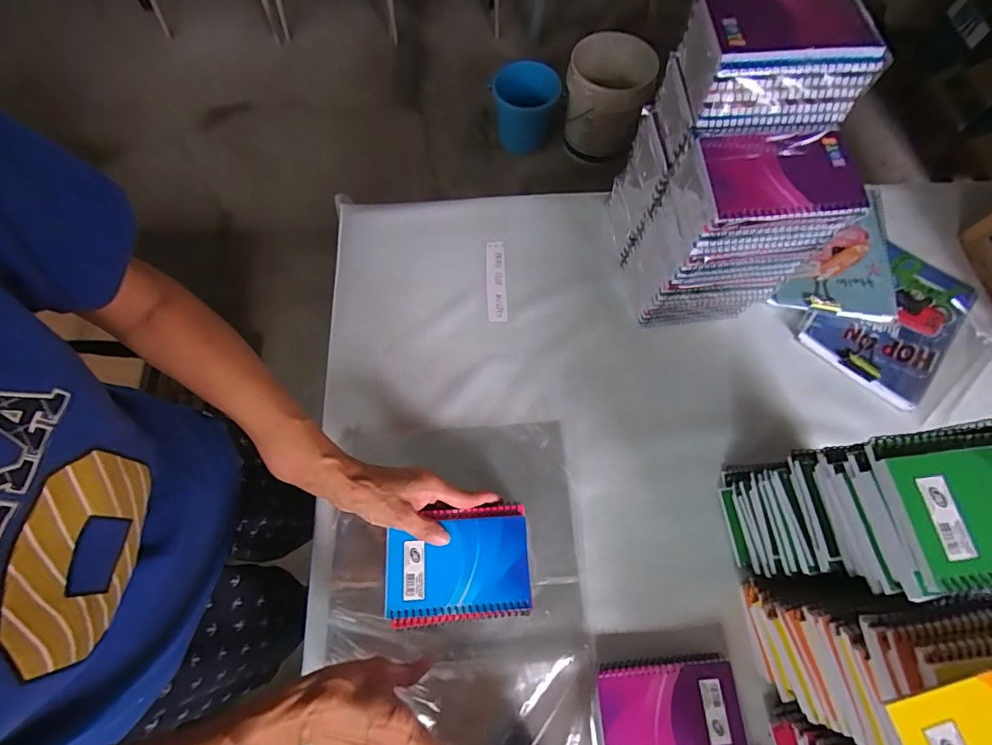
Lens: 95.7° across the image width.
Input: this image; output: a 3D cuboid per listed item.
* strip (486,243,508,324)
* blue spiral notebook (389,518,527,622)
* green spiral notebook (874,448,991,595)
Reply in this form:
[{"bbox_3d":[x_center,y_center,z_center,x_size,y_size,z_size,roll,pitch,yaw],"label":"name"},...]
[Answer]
[{"bbox_3d":[0.001,-0.121,0.593,0.025,0.007,0.117,-2,68,1],"label":"strip"},{"bbox_3d":[-0.035,0.181,0.418,0.129,0.006,0.081,-2,69,-3],"label":"blue spiral notebook"},{"bbox_3d":[0.328,0.091,0.288,0.131,0.010,0.082,-5,69,-4],"label":"green spiral notebook"}]

